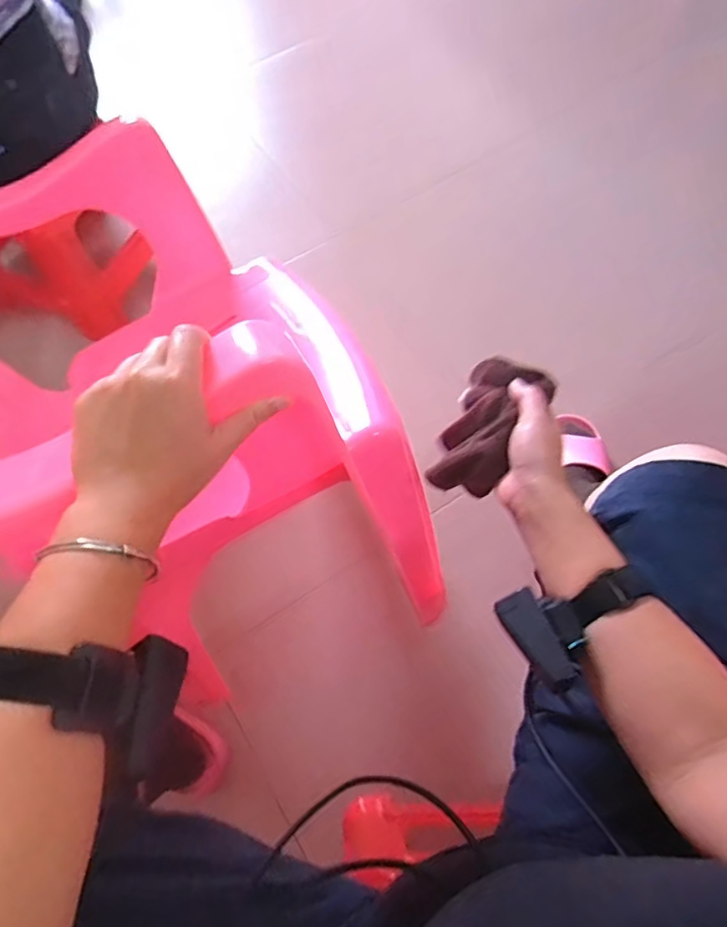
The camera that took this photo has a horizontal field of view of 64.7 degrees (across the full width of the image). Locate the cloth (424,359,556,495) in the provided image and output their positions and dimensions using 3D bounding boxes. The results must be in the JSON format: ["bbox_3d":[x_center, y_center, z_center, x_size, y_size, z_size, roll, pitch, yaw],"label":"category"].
[{"bbox_3d":[0.108,-0.028,0.525,0.071,0.098,0.116,32,70,13],"label":"cloth"}]

